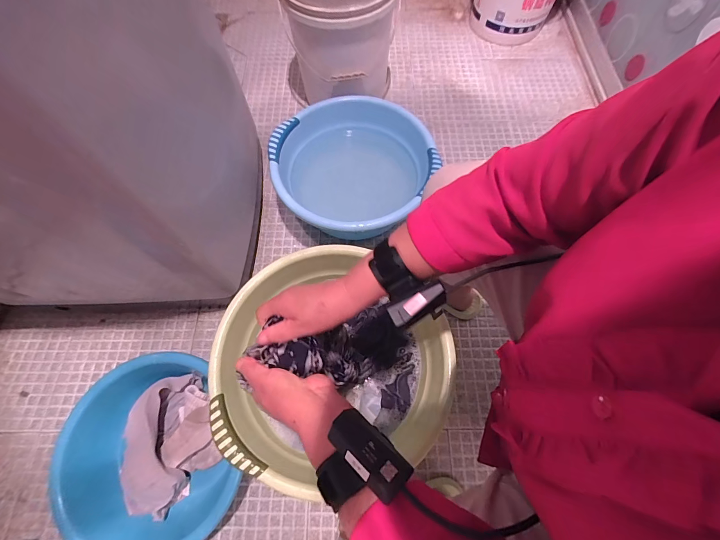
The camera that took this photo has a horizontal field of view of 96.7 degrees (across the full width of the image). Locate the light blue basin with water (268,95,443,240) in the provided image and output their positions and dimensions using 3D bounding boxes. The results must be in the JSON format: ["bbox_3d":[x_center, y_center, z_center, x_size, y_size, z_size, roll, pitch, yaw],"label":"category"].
[{"bbox_3d":[-0.013,-0.237,0.839,0.382,0.173,0.367,0,68,0],"label":"light blue basin with water"}]

